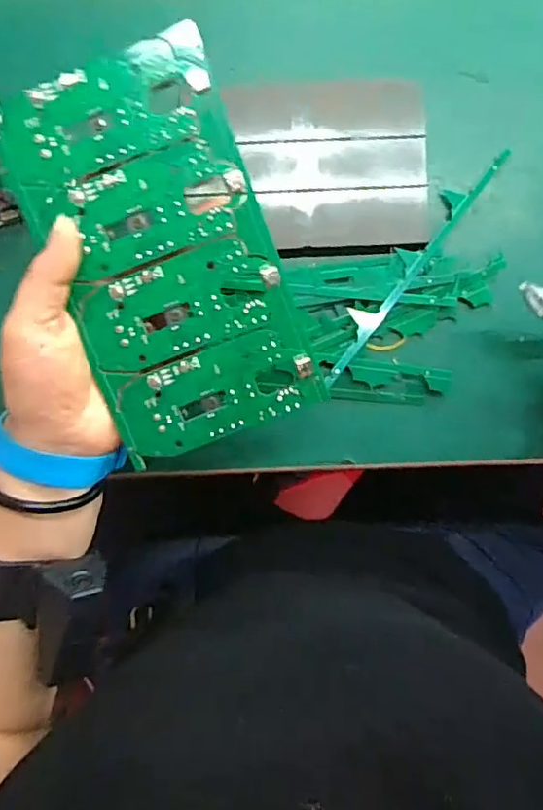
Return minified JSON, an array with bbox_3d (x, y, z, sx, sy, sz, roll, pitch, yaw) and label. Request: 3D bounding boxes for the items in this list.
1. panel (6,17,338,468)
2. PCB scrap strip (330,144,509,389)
[{"bbox_3d":[-0.053,-0.072,0.287,0.104,0.004,0.186,-20,99,1],"label":"panel"},{"bbox_3d":[0.086,-0.089,0.353,0.019,0.010,0.182,38,89,-2],"label":"PCB scrap strip"}]

